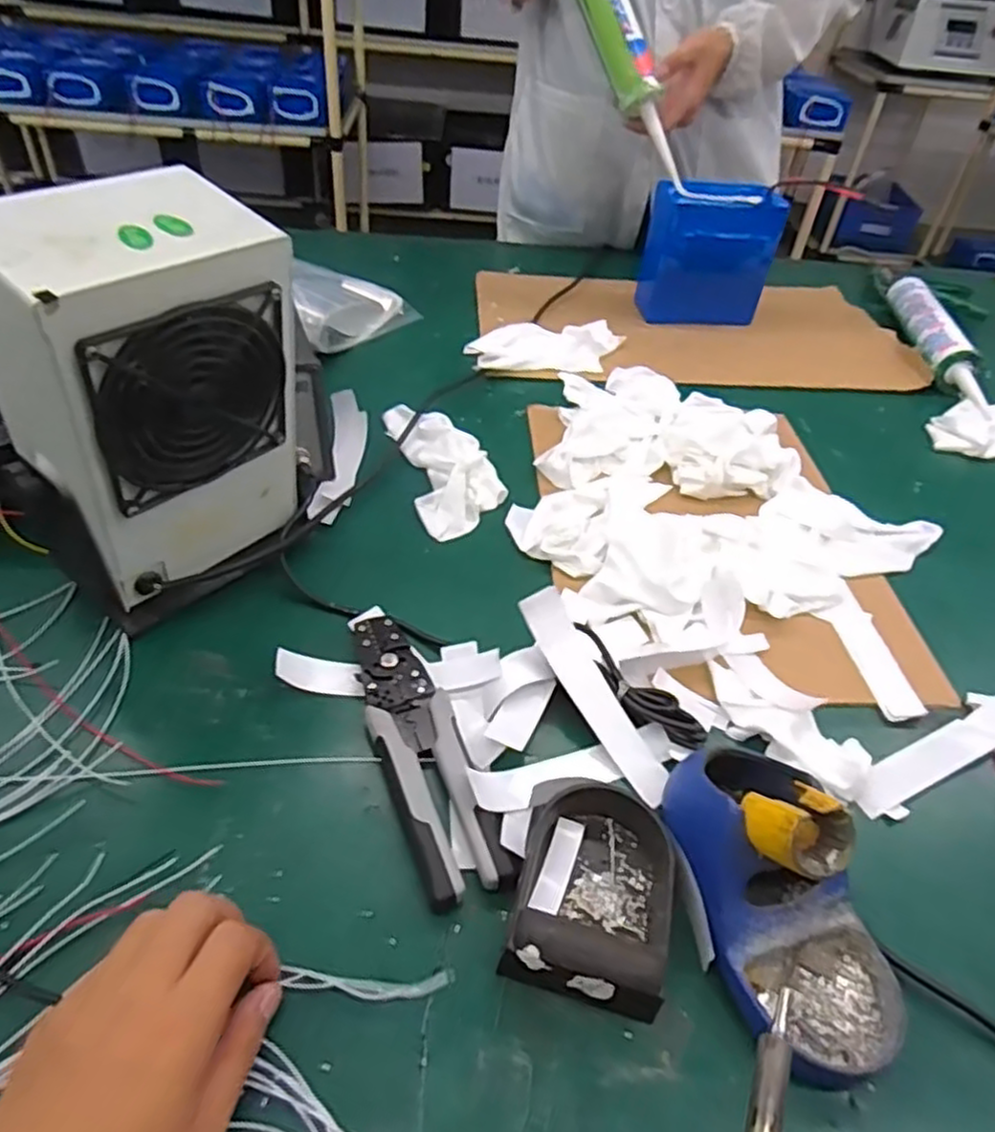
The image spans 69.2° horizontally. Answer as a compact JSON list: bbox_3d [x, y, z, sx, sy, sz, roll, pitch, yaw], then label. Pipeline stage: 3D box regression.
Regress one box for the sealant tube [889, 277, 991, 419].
[{"bbox_3d":[0.523,-0.270,0.863,0.046,0.047,0.284,5,44,-2],"label":"sealant tube"}]

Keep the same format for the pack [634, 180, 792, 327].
[{"bbox_3d":[0.253,-0.375,0.881,0.147,0.161,0.063,5,44,-1],"label":"pack"}]

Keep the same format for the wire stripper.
[{"bbox_3d":[-0.048,0.104,0.435,0.050,0.016,0.197,-13,47,-19],"label":"wire stripper"}]

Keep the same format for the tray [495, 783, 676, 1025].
[{"bbox_3d":[0.052,0.160,0.372,0.074,0.032,0.110,14,44,8],"label":"tray"}]

